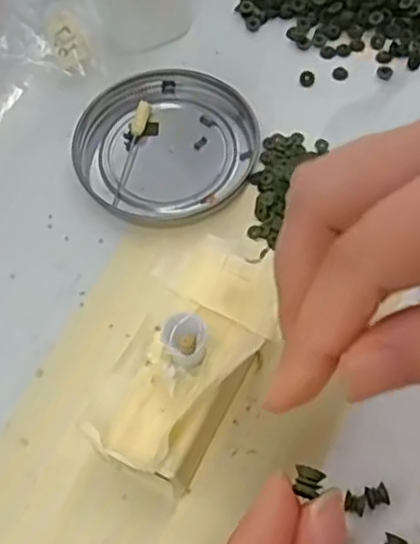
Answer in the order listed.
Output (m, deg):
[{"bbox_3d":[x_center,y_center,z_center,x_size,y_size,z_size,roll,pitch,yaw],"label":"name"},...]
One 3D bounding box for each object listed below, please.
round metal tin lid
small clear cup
[{"bbox_3d":[-0.019,-0.057,0.300,0.080,0.008,0.072,-17,64,-5],"label":"round metal tin lid"},{"bbox_3d":[-0.008,0.022,0.218,0.012,0.019,0.012,-1,63,2],"label":"small clear cup"}]

